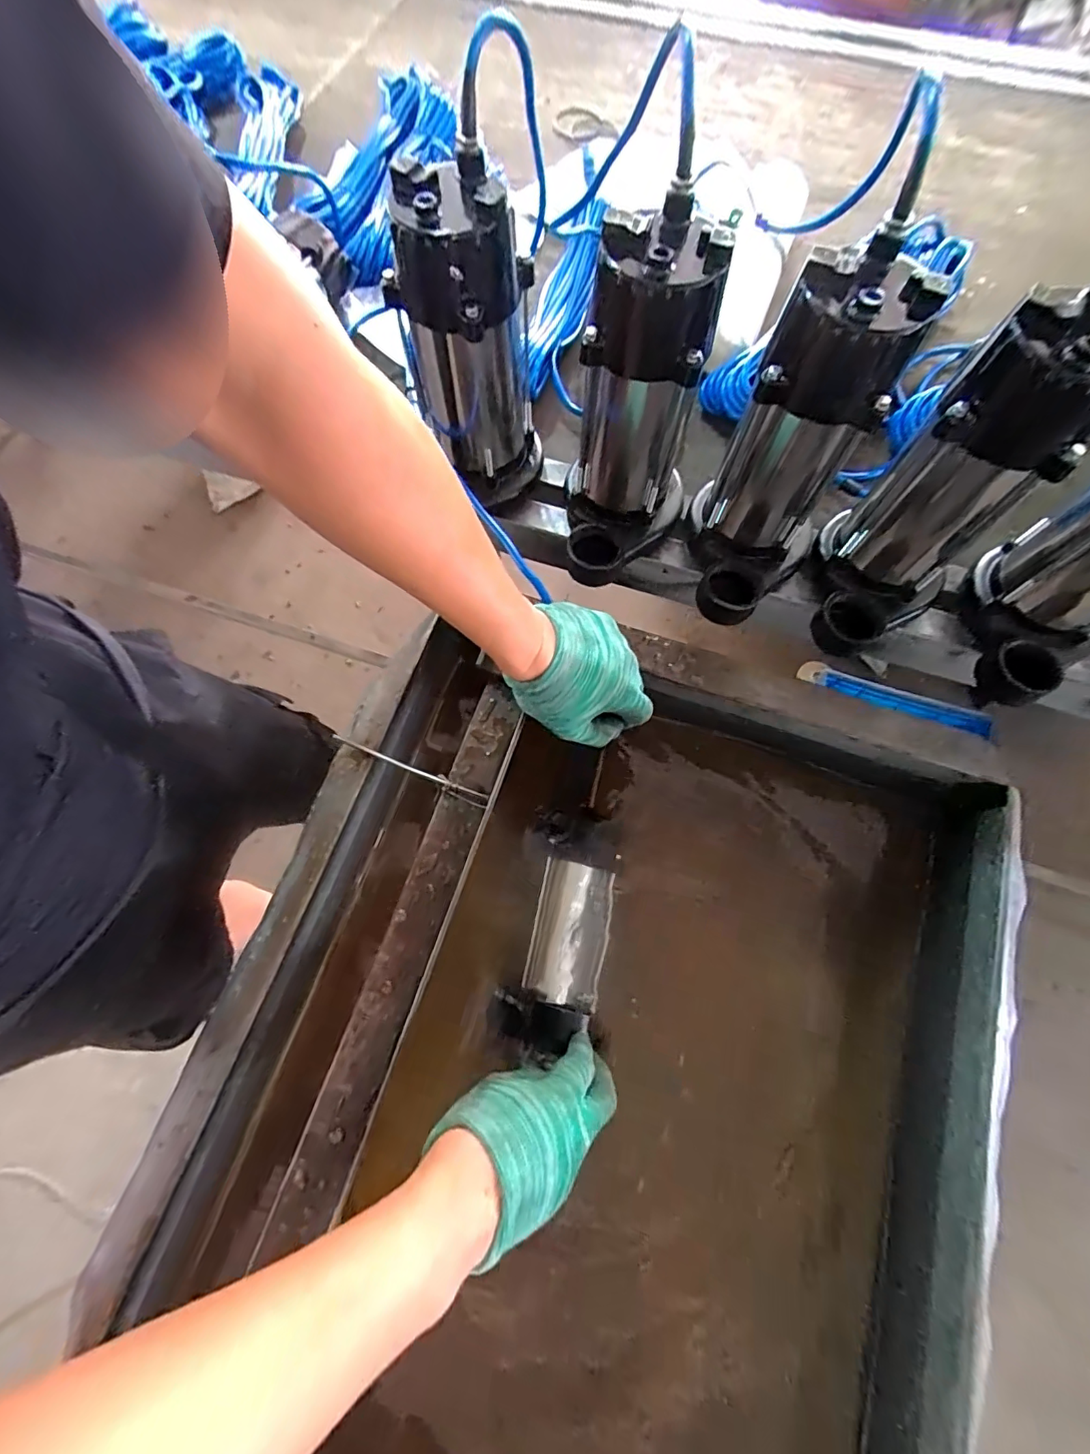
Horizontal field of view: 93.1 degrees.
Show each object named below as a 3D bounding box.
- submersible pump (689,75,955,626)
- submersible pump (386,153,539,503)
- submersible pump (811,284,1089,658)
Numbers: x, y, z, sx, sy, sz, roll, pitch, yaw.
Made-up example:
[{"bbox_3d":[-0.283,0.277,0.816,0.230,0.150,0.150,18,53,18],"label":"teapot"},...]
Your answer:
[{"bbox_3d":[0.193,-0.218,0.419,0.106,0.230,0.179,25,73,8],"label":"submersible pump"},{"bbox_3d":[-0.062,-0.316,0.451,0.099,0.230,0.096,0,71,0],"label":"submersible pump"},{"bbox_3d":[0.308,-0.175,0.407,0.110,0.234,0.150,40,76,13],"label":"submersible pump"}]

